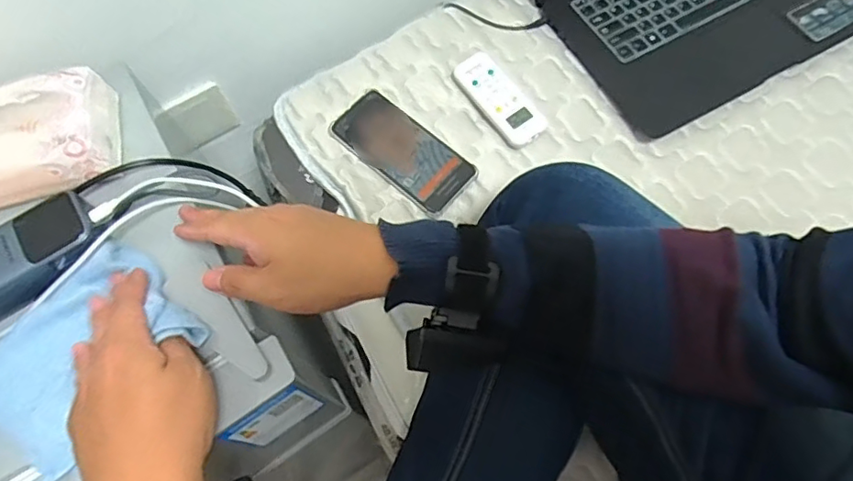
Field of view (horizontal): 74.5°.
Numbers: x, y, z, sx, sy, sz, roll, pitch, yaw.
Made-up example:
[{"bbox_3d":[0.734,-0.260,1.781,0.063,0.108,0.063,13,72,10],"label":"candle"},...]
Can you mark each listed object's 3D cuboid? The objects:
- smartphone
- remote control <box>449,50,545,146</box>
[{"bbox_3d":[-0.027,-0.102,0.629,0.164,0.015,0.078,39,75,10],"label":"smartphone"},{"bbox_3d":[0.082,-0.164,0.647,0.052,0.019,0.130,-34,73,-9],"label":"remote control"}]

